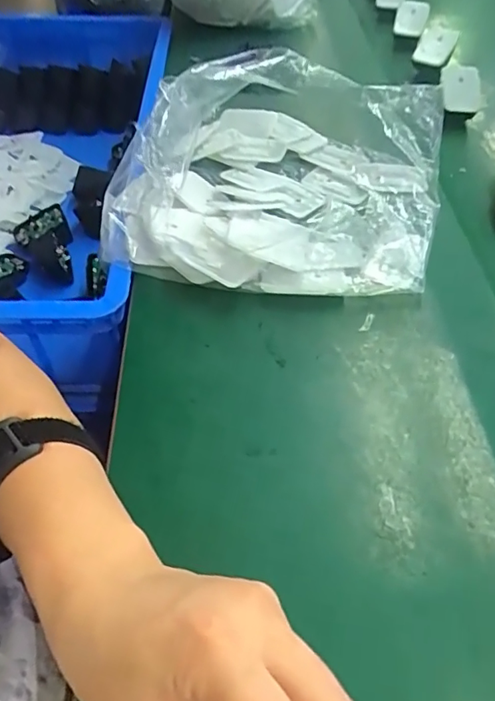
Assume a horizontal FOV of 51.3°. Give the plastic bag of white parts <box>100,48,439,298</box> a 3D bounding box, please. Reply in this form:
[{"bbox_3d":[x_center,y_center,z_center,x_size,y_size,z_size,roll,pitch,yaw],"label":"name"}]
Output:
[{"bbox_3d":[0.029,-0.173,0.471,0.278,0.115,0.263,12,52,11],"label":"plastic bag of white parts"}]

